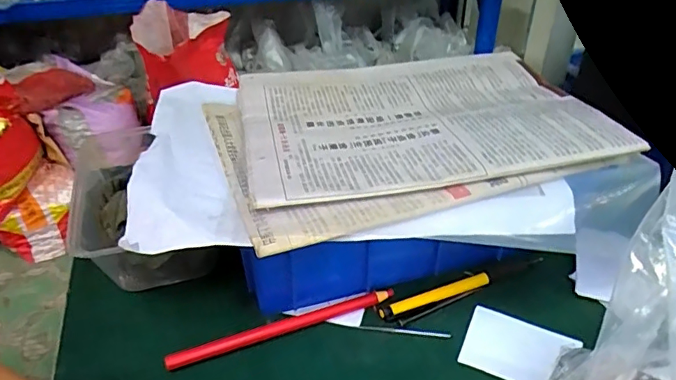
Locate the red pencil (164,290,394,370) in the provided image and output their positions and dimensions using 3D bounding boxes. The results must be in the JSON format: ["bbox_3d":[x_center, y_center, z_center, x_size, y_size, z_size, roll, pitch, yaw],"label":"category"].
[{"bbox_3d":[-0.036,0.095,0.346,0.157,0.013,0.009,-13,38,-16],"label":"red pencil"}]

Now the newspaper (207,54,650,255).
[{"bbox_3d":[0.048,-0.057,0.388,0.274,0.015,0.213,-11,38,-14],"label":"newspaper"}]

